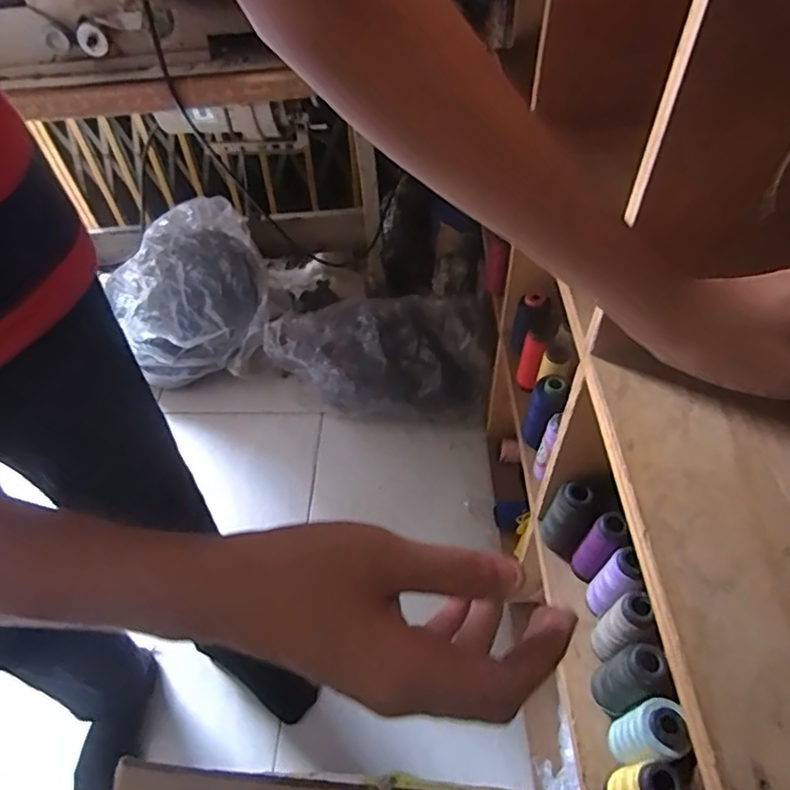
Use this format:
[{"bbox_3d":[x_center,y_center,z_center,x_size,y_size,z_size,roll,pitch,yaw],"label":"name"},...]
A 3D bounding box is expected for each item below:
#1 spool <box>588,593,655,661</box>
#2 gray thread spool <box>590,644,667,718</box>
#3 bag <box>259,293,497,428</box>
[{"bbox_3d":[0.230,0.239,0.578,0.041,0.116,0.034,-36,58,-22],"label":"spool"},{"bbox_3d":[0.223,0.275,0.545,0.041,0.105,0.040,-2,51,2],"label":"gray thread spool"},{"bbox_3d":[-0.029,-0.096,1.269,0.476,0.169,0.300,1,52,5],"label":"bag"}]

